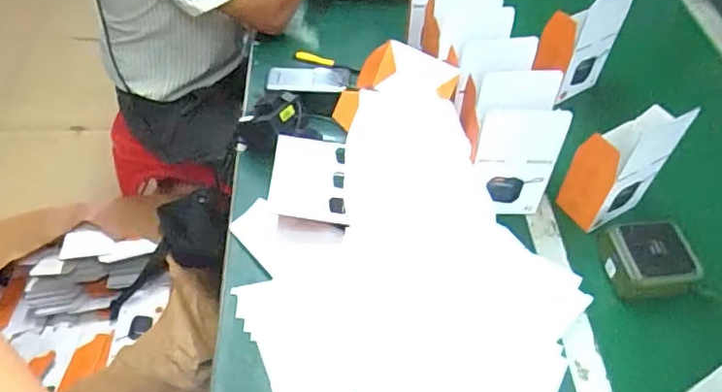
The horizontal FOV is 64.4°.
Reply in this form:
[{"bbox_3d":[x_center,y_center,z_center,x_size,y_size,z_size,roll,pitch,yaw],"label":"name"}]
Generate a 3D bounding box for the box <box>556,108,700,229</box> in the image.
[{"bbox_3d":[0.325,-0.039,0.712,0.103,0.159,0.072,-21,54,-18],"label":"box"}]

